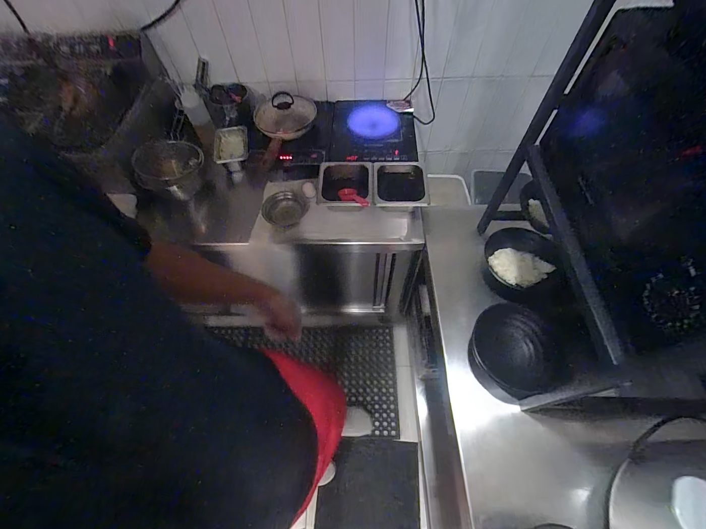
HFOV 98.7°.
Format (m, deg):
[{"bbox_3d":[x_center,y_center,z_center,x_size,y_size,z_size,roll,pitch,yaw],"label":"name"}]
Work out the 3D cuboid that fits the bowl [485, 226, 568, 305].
[{"bbox_3d":[0.433,0.010,0.776,0.178,0.073,0.200,22,62,15],"label":"bowl"}]

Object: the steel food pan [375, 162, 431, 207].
[{"bbox_3d":[0.143,-0.220,0.928,0.149,0.095,0.175,0,59,2],"label":"steel food pan"}]

